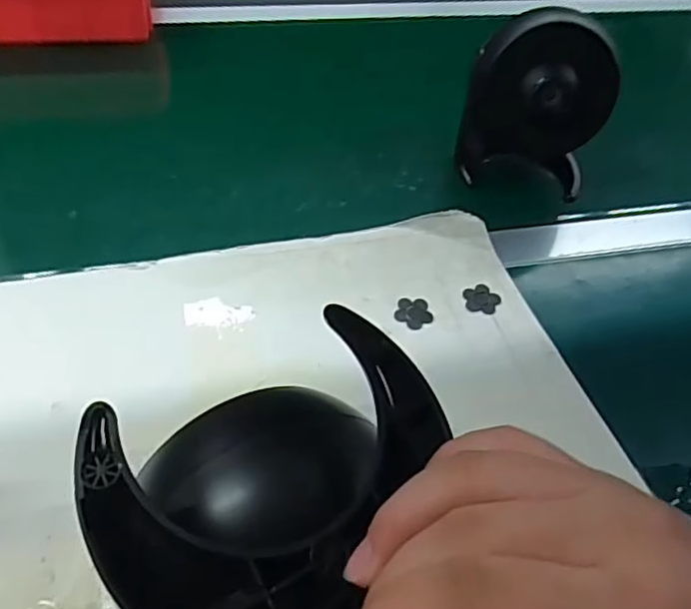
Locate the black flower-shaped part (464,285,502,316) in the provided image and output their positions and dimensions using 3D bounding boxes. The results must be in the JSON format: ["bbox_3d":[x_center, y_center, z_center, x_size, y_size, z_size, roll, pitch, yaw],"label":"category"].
[{"bbox_3d":[0.097,-0.005,0.443,0.025,0.004,0.026,3,47,-3],"label":"black flower-shaped part"}]

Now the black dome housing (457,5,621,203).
[{"bbox_3d":[0.157,-0.166,0.518,0.111,0.135,0.048,11,47,4],"label":"black dome housing"}]

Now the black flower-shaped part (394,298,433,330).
[{"bbox_3d":[0.048,0.006,0.432,0.026,0.004,0.026,7,47,0],"label":"black flower-shaped part"}]

